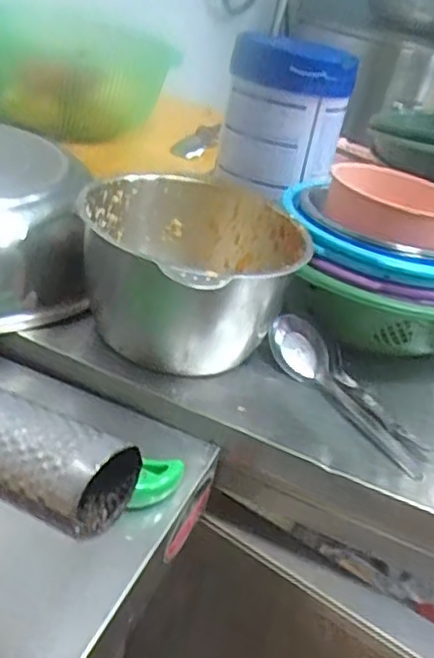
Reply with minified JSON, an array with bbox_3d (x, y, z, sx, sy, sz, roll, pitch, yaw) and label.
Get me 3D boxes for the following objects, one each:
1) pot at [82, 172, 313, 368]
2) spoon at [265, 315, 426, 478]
[{"bbox_3d":[-0.022,-0.048,0.533,0.164,0.100,0.177,22,36,23],"label":"pot"},{"bbox_3d":[0.102,0.051,0.523,0.044,0.028,0.161,-19,53,-32],"label":"spoon"}]

